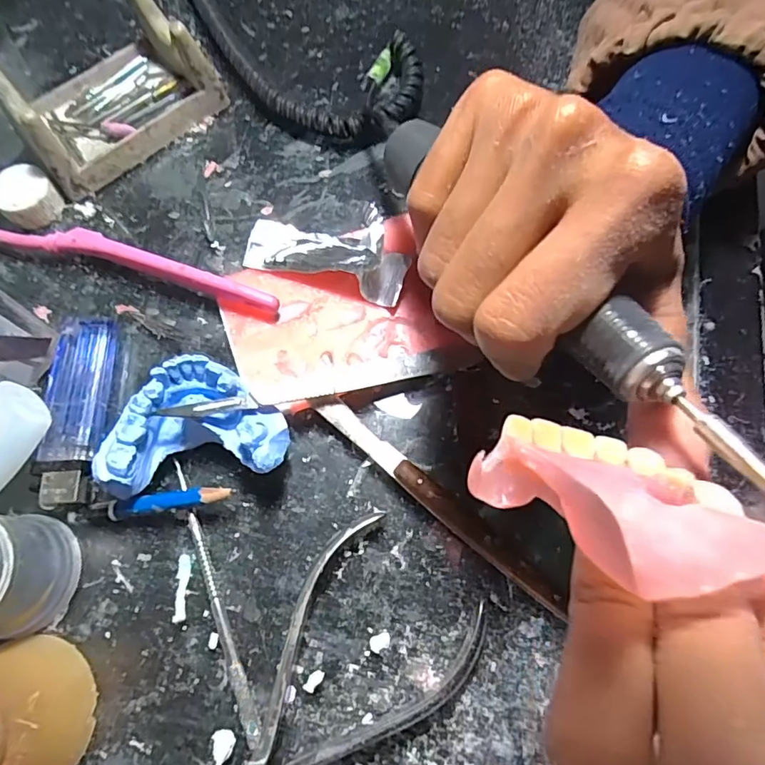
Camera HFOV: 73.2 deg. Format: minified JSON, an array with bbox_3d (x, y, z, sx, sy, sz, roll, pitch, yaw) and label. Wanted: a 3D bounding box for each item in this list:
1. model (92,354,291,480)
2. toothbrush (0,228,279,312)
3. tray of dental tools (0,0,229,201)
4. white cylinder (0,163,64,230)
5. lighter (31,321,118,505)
[{"bbox_3d":[-0.072,0.016,0.208,0.067,0.030,0.044,-3,70,1],"label":"model"},{"bbox_3d":[-0.140,-0.062,0.247,0.193,0.015,0.017,18,72,8],"label":"toothbrush"},{"bbox_3d":[-0.141,-0.151,0.264,0.094,0.044,0.061,-38,73,-11],"label":"tray of dental tools"},{"bbox_3d":[-0.176,-0.092,0.257,0.027,0.018,0.026,-1,70,2],"label":"white cylinder"},{"bbox_3d":[-0.130,0.011,0.220,0.022,0.014,0.080,-2,70,1],"label":"lighter"}]

